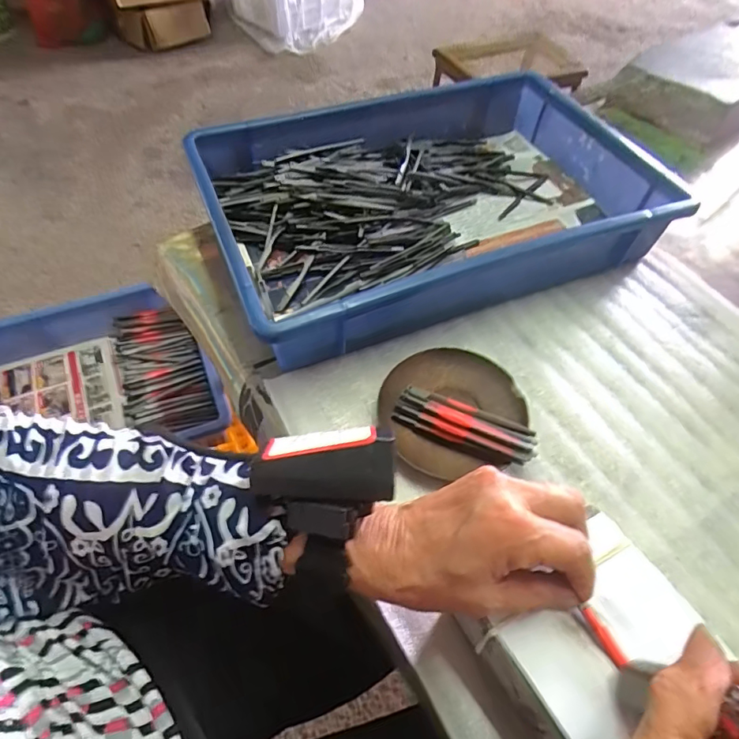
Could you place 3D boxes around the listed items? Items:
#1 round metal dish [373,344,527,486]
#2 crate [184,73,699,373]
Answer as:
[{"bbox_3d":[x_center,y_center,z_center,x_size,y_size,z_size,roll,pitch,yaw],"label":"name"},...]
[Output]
[{"bbox_3d":[0.066,0.030,0.390,0.106,0.021,0.105,1,57,-1],"label":"round metal dish"},{"bbox_3d":[0.059,-0.177,0.499,0.422,0.078,0.280,-20,59,-14],"label":"crate"}]

